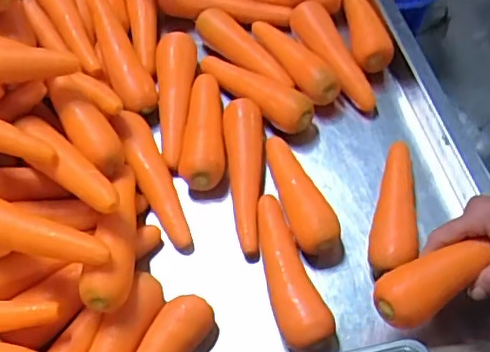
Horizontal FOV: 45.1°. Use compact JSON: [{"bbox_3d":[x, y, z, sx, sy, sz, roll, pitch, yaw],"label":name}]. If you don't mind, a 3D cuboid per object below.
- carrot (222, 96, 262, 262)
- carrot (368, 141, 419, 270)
[{"bbox_3d":[0.001,-0.004,0.646,0.044,0.037,0.193,-3,57,0],"label":"carrot"},{"bbox_3d":[0.154,0.026,0.608,0.042,0.040,0.166,6,58,6],"label":"carrot"}]

